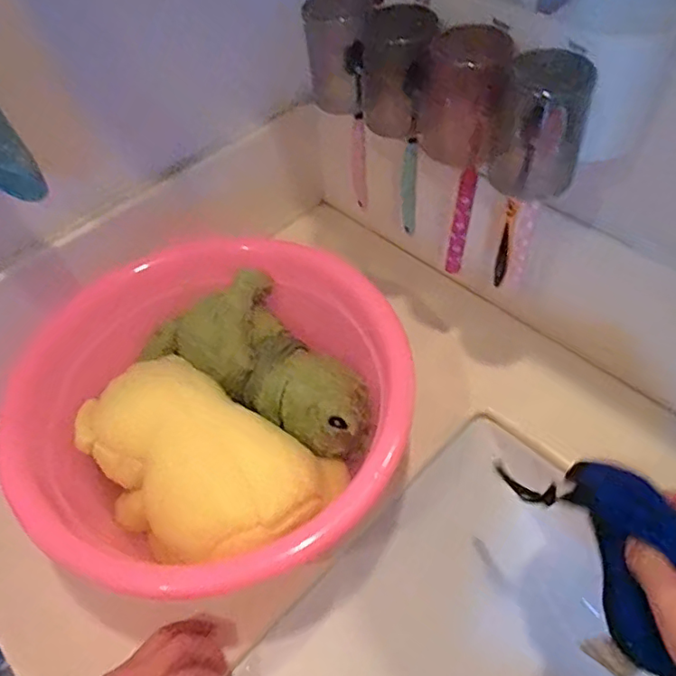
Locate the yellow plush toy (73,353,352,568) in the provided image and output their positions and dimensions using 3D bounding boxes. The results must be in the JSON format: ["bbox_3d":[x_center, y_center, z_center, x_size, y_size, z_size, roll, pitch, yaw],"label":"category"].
[{"bbox_3d":[-0.123,0.108,0.477,0.220,0.079,0.132,24,57,22],"label":"yellow plush toy"}]

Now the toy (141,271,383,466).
[{"bbox_3d":[-0.062,0.018,0.531,0.229,0.070,0.109,27,58,24],"label":"toy"}]

